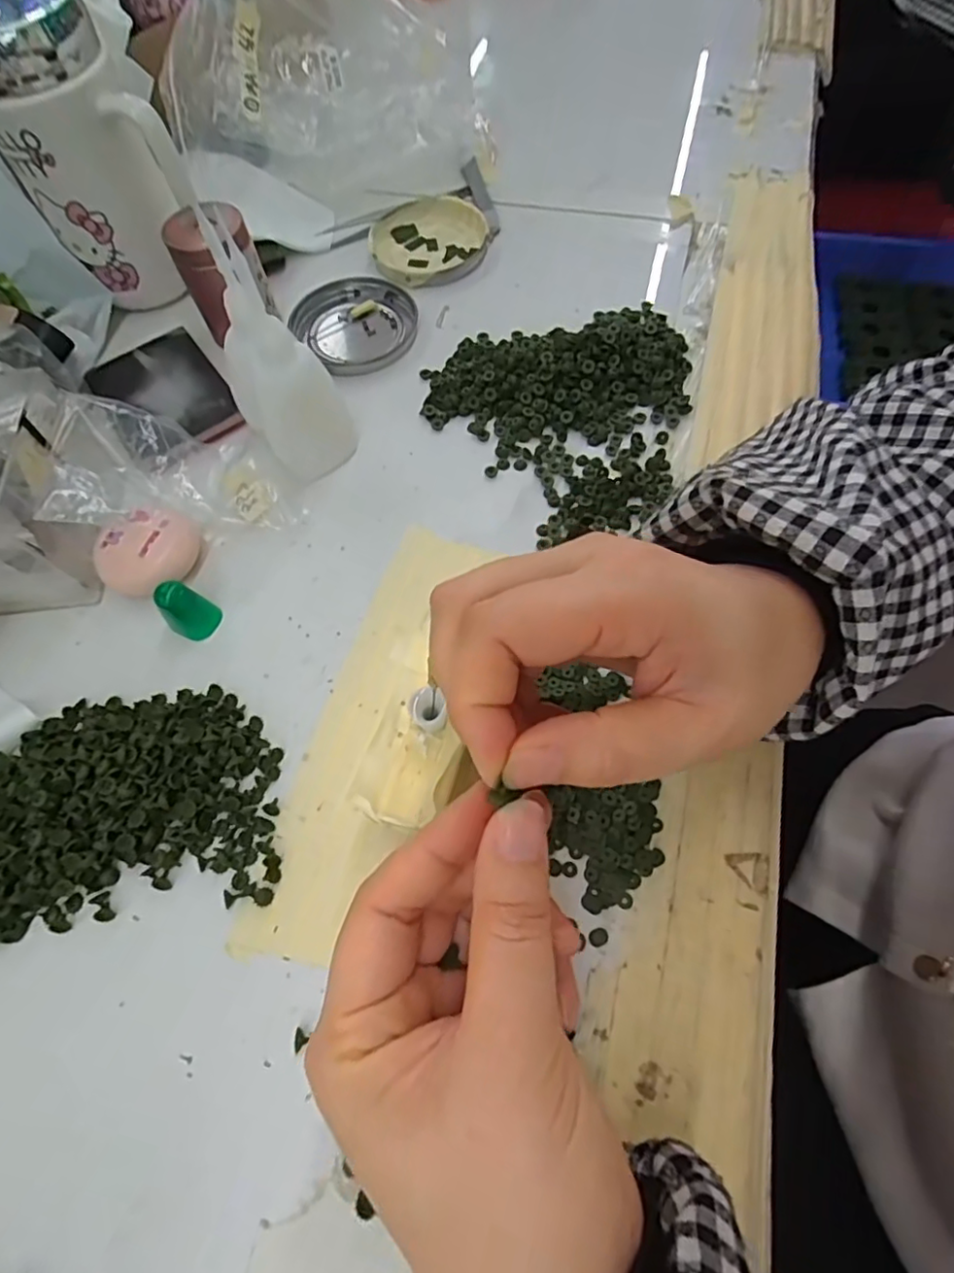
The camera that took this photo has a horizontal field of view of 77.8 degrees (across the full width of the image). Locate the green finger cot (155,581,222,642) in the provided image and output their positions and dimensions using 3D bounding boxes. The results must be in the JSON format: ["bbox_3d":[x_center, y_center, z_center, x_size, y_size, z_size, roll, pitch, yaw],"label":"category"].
[{"bbox_3d":[-0.136,-0.013,0.278,0.016,0.028,0.020,41,72,18],"label":"green finger cot"}]

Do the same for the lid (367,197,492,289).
[{"bbox_3d":[-0.033,-0.271,0.408,0.082,0.014,0.074,-27,67,-10],"label":"lid"}]

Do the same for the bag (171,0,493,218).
[{"bbox_3d":[-0.099,-0.381,0.413,0.211,0.089,0.115,-8,65,-2],"label":"bag"}]

